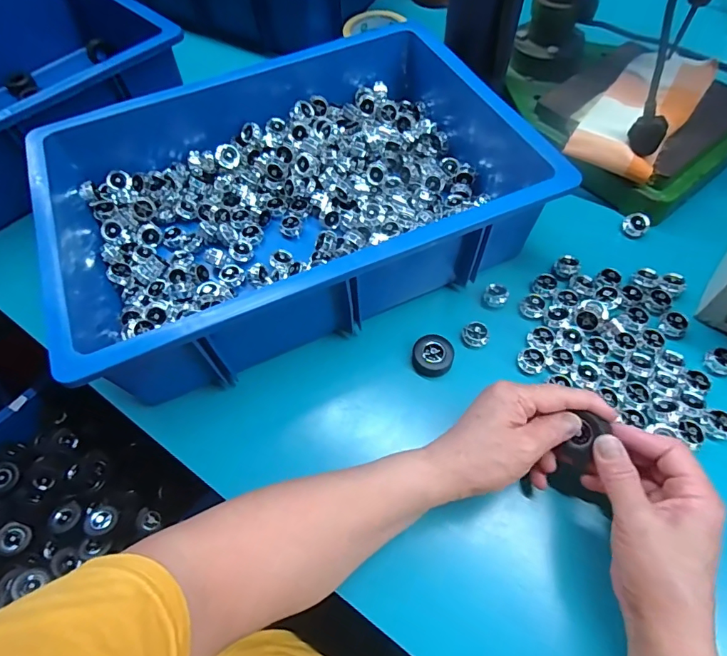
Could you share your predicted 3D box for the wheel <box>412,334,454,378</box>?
[{"bbox_3d":[0.064,0.025,0.414,0.036,0.013,0.037,-2,62,3],"label":"wheel"}]

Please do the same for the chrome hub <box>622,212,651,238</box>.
[{"bbox_3d":[0.295,-0.112,0.487,0.025,0.017,0.023,-2,62,3],"label":"chrome hub"}]

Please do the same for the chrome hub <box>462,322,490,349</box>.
[{"bbox_3d":[0.107,0.007,0.424,0.027,0.012,0.022,-7,61,1],"label":"chrome hub"}]

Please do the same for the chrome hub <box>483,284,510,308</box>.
[{"bbox_3d":[0.131,-0.033,0.443,0.022,0.009,0.023,-2,62,3],"label":"chrome hub"}]

